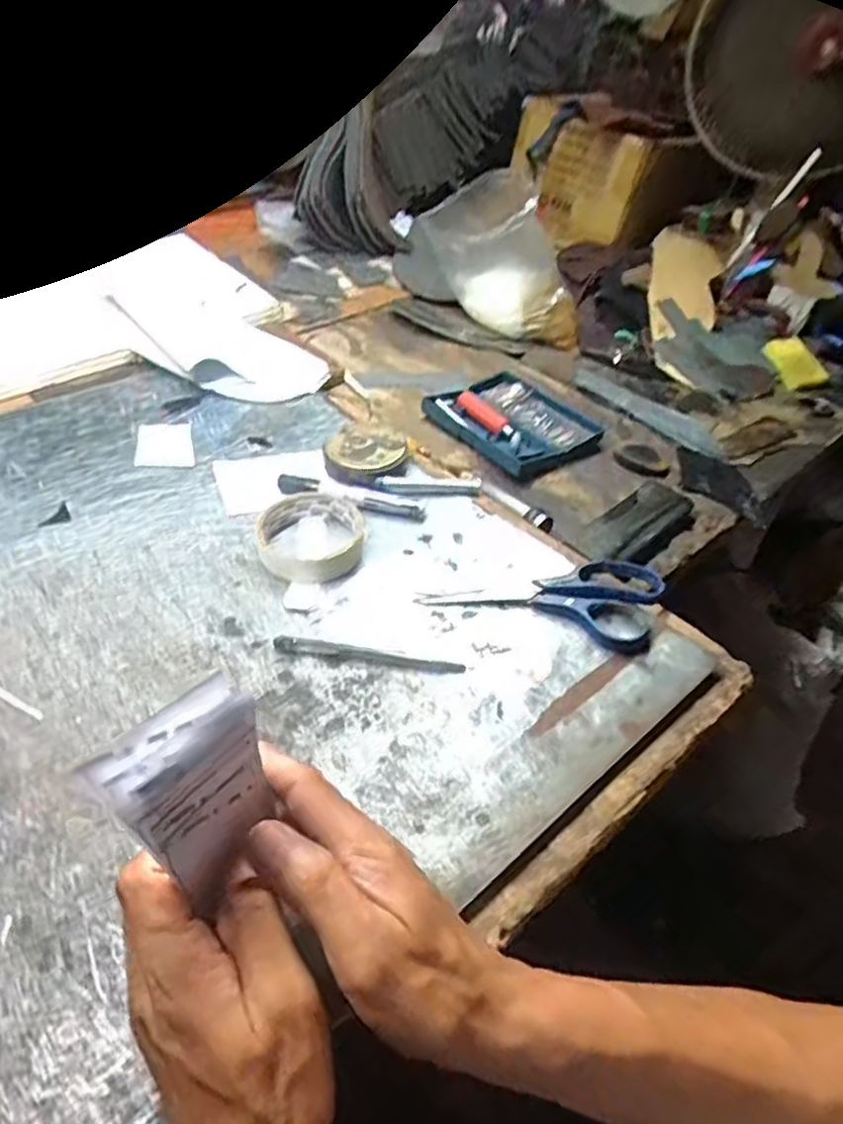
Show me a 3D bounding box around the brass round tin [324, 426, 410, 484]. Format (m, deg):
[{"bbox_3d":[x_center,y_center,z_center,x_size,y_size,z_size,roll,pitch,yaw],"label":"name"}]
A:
[{"bbox_3d":[-0.051,-0.097,0.614,0.073,0.016,0.072,4,46,-4],"label":"brass round tin"}]

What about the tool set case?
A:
[{"bbox_3d":[0.100,-0.154,0.733,0.137,0.023,0.164,-29,56,-31],"label":"tool set case"}]

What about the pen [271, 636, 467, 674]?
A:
[{"bbox_3d":[-0.036,0.064,0.463,0.130,0.006,0.010,11,46,2],"label":"pen"}]

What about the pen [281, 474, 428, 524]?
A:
[{"bbox_3d":[-0.062,-0.056,0.582,0.132,0.010,0.021,16,46,7],"label":"pen"}]

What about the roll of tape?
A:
[{"bbox_3d":[-0.085,-0.024,0.539,0.081,0.021,0.090,16,46,7],"label":"roll of tape"}]

